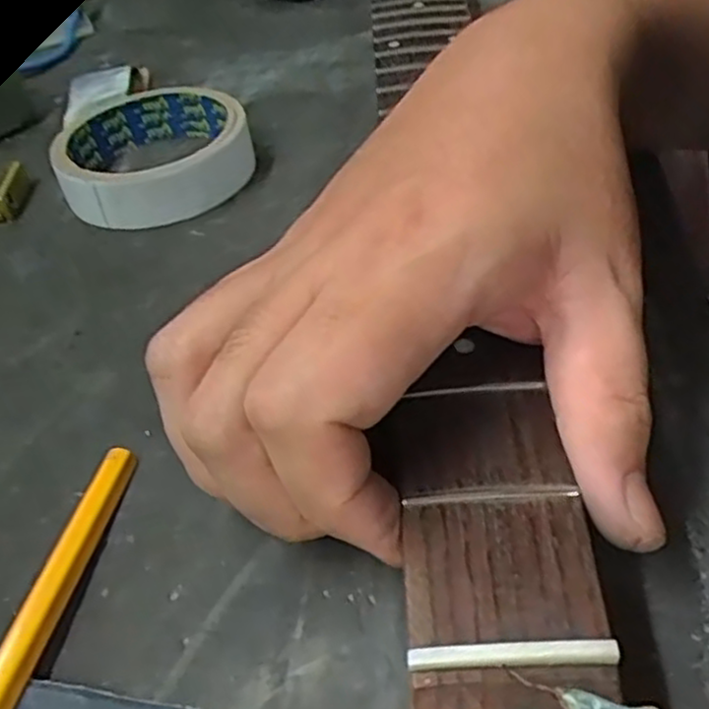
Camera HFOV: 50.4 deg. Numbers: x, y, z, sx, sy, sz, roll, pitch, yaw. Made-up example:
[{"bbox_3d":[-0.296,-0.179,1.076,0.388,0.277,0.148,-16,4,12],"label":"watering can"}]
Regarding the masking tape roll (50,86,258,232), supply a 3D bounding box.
[{"bbox_3d":[-0.097,-0.095,0.353,0.083,0.026,0.095,-26,46,-19],"label":"masking tape roll"}]

